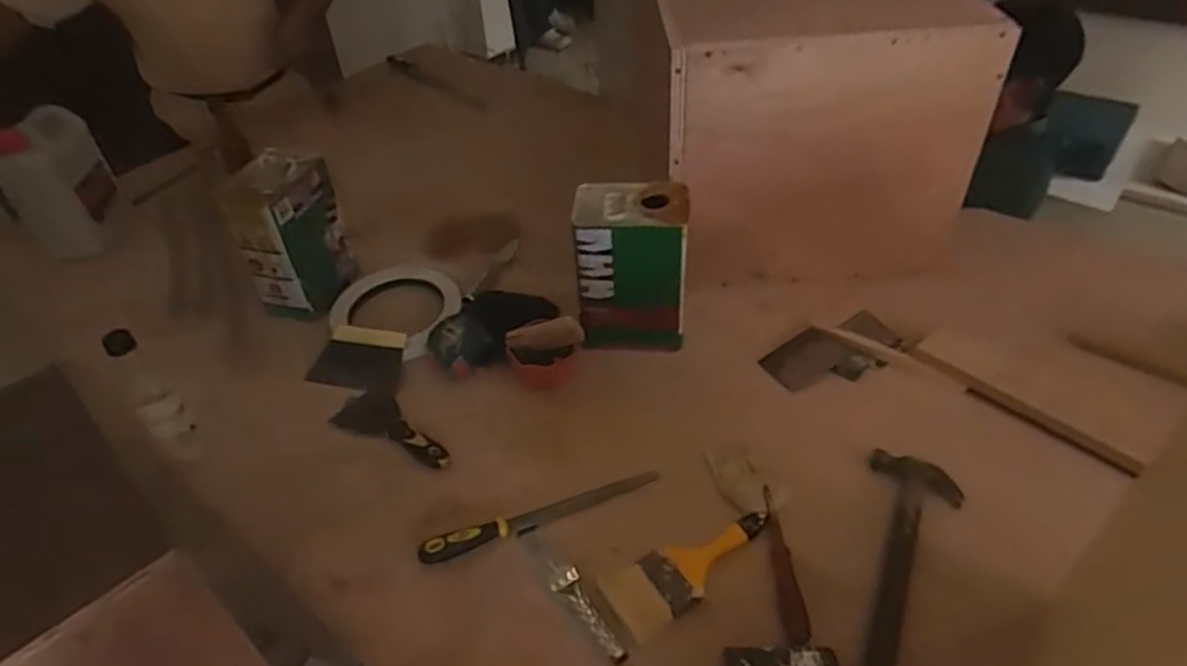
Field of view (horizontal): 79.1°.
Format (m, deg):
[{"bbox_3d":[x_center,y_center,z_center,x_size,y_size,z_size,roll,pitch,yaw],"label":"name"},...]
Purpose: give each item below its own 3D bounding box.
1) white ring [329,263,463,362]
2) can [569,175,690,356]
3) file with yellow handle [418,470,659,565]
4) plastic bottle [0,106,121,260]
[{"bbox_3d":[-0.318,-0.040,1.163,0.203,0.028,0.197,-2,43,2],"label":"white ring"},{"bbox_3d":[0.056,-0.096,1.050,0.155,0.214,0.131,0,43,5],"label":"can"},{"bbox_3d":[-0.062,0.221,0.879,0.299,0.021,0.028,-17,44,-14],"label":"file with yellow handle"},{"bbox_3d":[-0.985,-0.275,1.330,0.168,0.229,0.140,-33,50,-27],"label":"plastic bottle"}]

